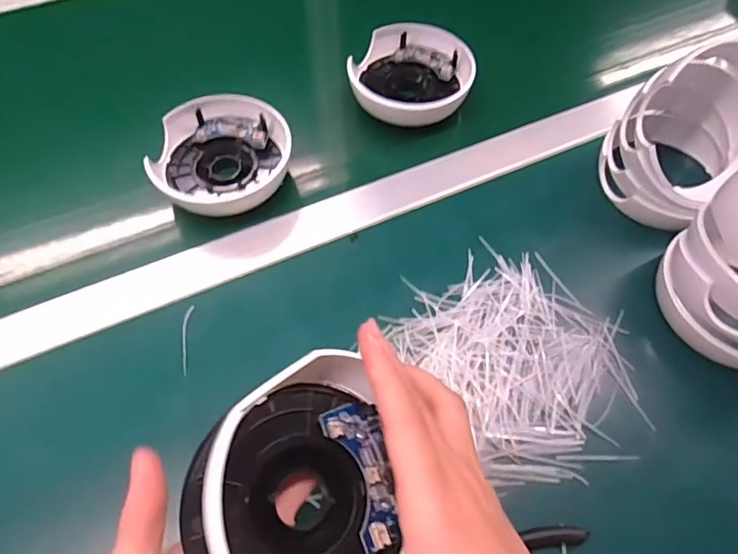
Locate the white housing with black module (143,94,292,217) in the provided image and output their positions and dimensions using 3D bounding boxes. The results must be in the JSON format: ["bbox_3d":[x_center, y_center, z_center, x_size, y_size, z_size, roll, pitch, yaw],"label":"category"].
[{"bbox_3d":[-0.124,-0.105,0.432,0.107,0.037,0.102,0,60,-1],"label":"white housing with black module"}]

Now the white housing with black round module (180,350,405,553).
[{"bbox_3d":[-0.035,0.104,0.243,0.099,0.054,0.098,-31,87,-27],"label":"white housing with black round module"}]

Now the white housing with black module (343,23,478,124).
[{"bbox_3d":[0.040,-0.190,0.484,0.108,0.042,0.102,0,60,-1],"label":"white housing with black module"}]

